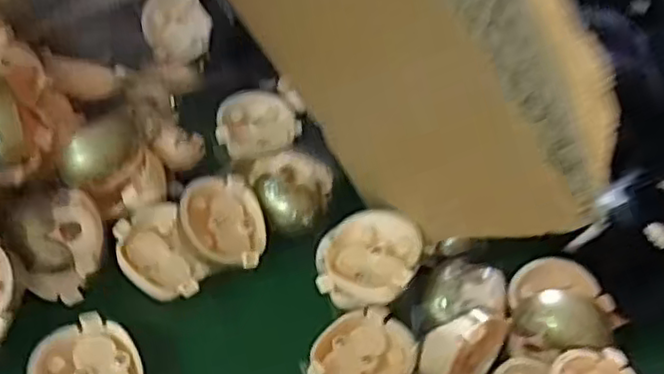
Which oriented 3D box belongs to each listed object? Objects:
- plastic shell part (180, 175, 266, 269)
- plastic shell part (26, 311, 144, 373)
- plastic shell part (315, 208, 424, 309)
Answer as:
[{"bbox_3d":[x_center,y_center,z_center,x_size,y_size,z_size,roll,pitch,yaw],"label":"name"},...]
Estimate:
[{"bbox_3d":[-0.057,0.017,0.350,0.046,0.013,0.050,16,54,-31],"label":"plastic shell part"},{"bbox_3d":[-0.111,0.082,0.304,0.046,0.013,0.050,-6,50,-10],"label":"plastic shell part"},{"bbox_3d":[0.021,0.035,0.345,0.049,0.020,0.049,3,57,29],"label":"plastic shell part"}]

